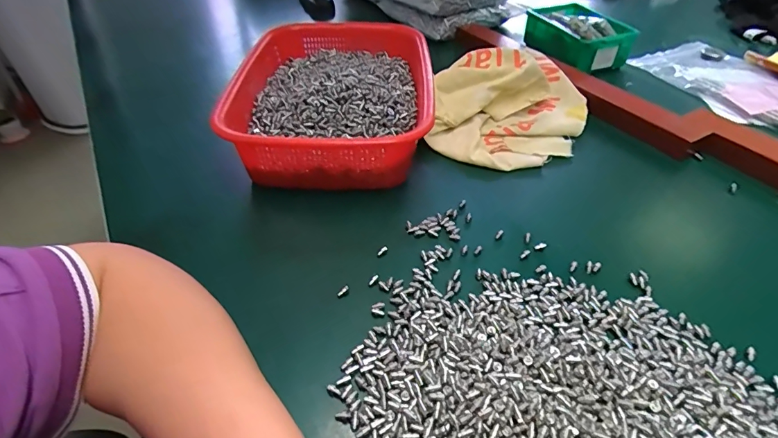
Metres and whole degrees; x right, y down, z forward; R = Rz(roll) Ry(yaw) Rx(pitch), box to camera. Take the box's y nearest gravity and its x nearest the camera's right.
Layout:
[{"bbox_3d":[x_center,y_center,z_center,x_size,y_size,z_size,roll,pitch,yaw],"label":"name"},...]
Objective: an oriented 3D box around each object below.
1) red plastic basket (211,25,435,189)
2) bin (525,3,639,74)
[{"bbox_3d":[-0.058,-0.139,0.484,0.205,0.079,0.290,-1,44,0],"label":"red plastic basket"},{"bbox_3d":[0.285,-0.283,0.639,0.099,0.046,0.149,-12,45,-11],"label":"bin"}]

